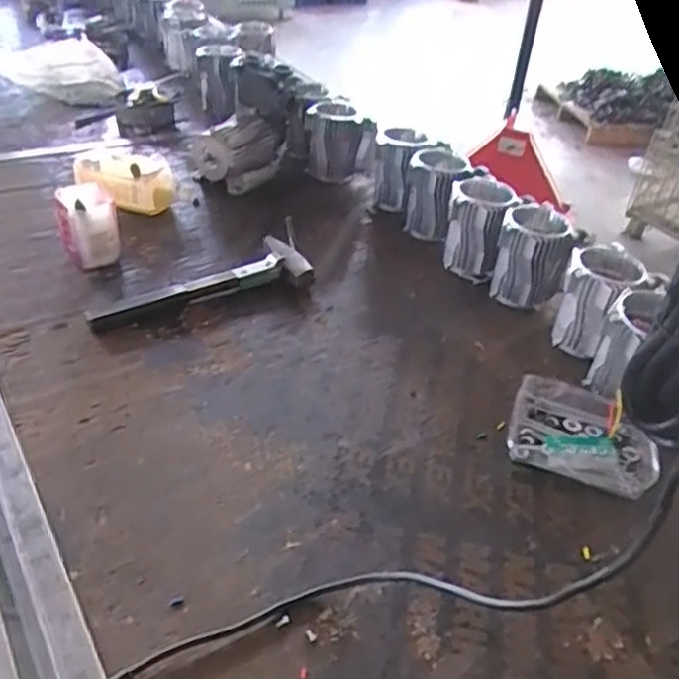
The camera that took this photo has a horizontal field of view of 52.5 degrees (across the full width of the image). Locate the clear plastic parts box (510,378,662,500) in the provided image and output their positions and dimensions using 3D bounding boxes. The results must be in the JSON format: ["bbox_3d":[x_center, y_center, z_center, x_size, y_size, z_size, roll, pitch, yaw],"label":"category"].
[{"bbox_3d":[0.310,0.117,0.882,0.178,0.037,0.155,16,39,12],"label":"clear plastic parts box"}]

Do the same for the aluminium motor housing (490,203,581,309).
[{"bbox_3d":[0.299,-0.120,1.080,0.109,0.145,0.119,17,39,11],"label":"aluminium motor housing"}]

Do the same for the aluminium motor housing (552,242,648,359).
[{"bbox_3d":[0.371,-0.056,1.001,0.096,0.149,0.122,24,41,21],"label":"aluminium motor housing"}]

